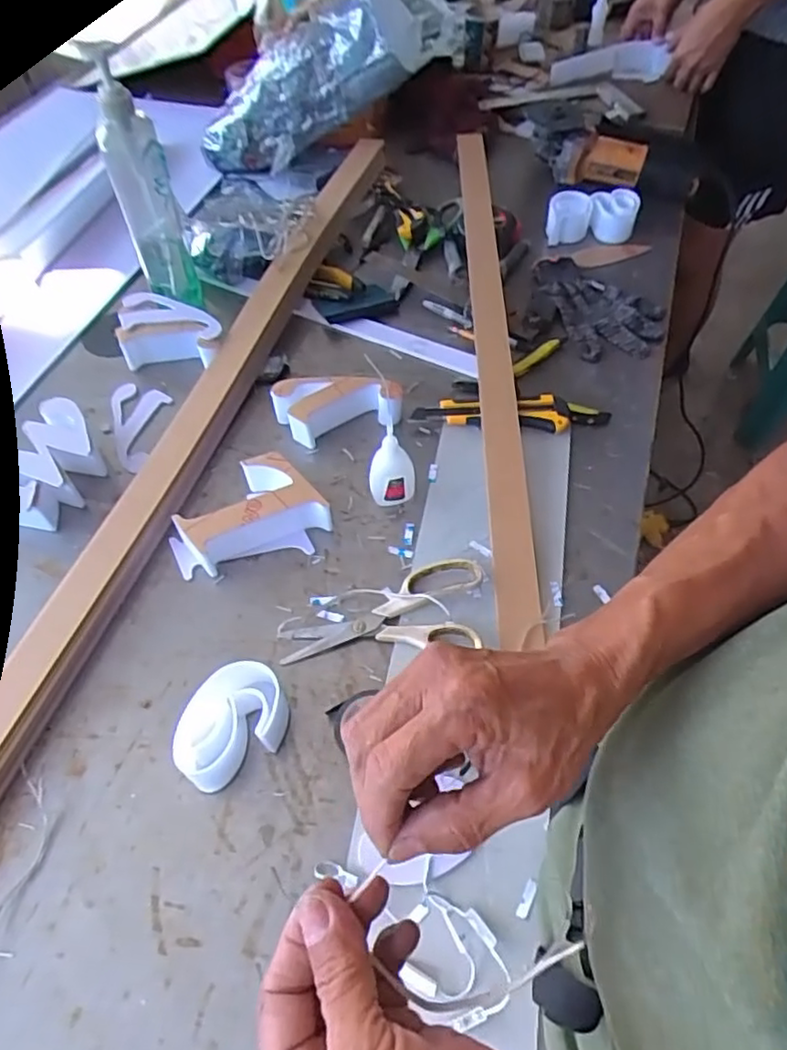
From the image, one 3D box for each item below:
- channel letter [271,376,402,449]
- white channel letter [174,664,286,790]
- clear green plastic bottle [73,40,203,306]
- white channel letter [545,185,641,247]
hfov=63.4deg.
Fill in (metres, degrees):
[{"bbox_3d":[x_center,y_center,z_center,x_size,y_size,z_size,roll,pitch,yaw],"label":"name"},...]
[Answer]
[{"bbox_3d":[-0.061,-0.130,0.700,0.136,0.046,0.064,-11,55,-6],"label":"channel letter"},{"bbox_3d":[-0.127,0.154,0.497,0.090,0.045,0.065,-34,61,-20],"label":"white channel letter"},{"bbox_3d":[-0.281,-0.370,0.725,0.060,0.277,0.060,-13,56,-7],"label":"clear green plastic bottle"},{"bbox_3d":[0.284,-0.443,0.909,0.127,0.039,0.069,4,56,3],"label":"white channel letter"}]

